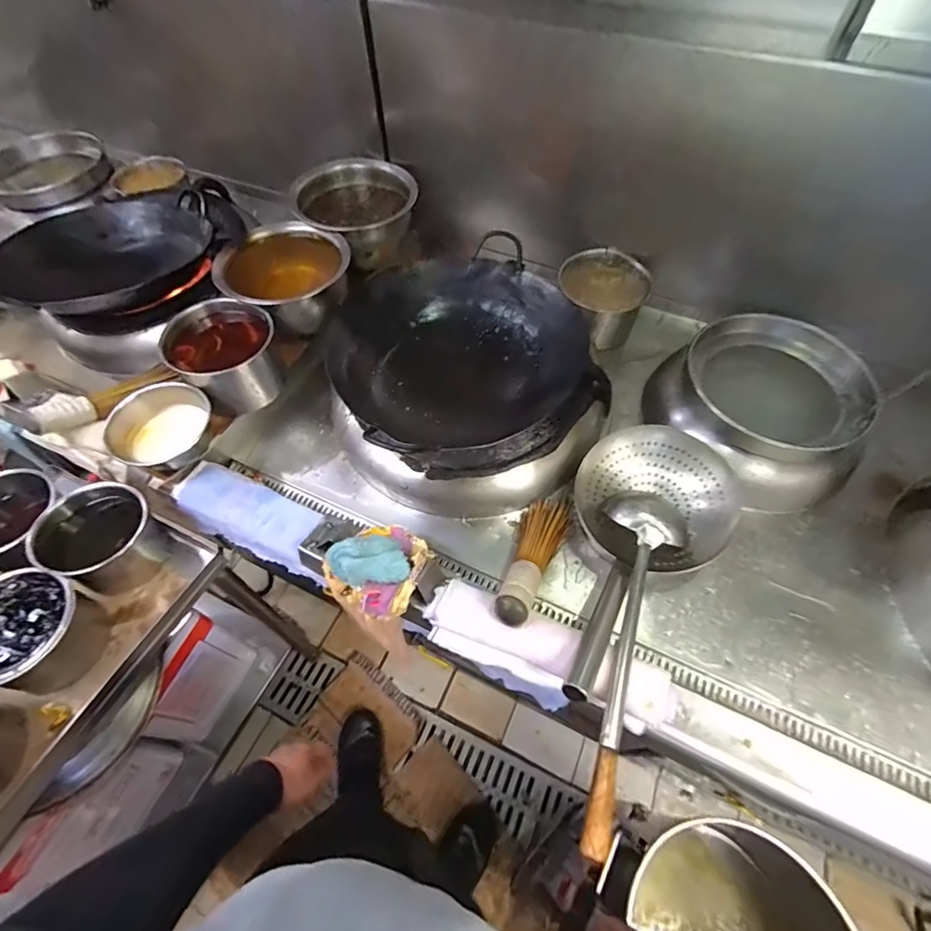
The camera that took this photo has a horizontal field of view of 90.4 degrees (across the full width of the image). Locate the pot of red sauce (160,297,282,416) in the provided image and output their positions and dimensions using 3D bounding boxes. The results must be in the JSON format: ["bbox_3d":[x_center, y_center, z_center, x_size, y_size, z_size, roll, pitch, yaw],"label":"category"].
[{"bbox_3d":[-0.449,-0.200,0.893,0.180,0.154,0.164,-1,57,2],"label":"pot of red sauce"}]

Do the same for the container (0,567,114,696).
[{"bbox_3d":[-0.614,0.237,0.658,0.148,0.125,0.141,20,61,15],"label":"container"}]

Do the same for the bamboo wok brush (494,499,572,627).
[{"bbox_3d":[0.104,0.145,0.721,0.076,0.068,0.261,18,30,14],"label":"bamboo wok brush"}]

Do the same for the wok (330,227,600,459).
[{"bbox_3d":[-0.020,-0.193,0.844,0.403,0.140,0.374,-21,59,-10],"label":"wok"}]

